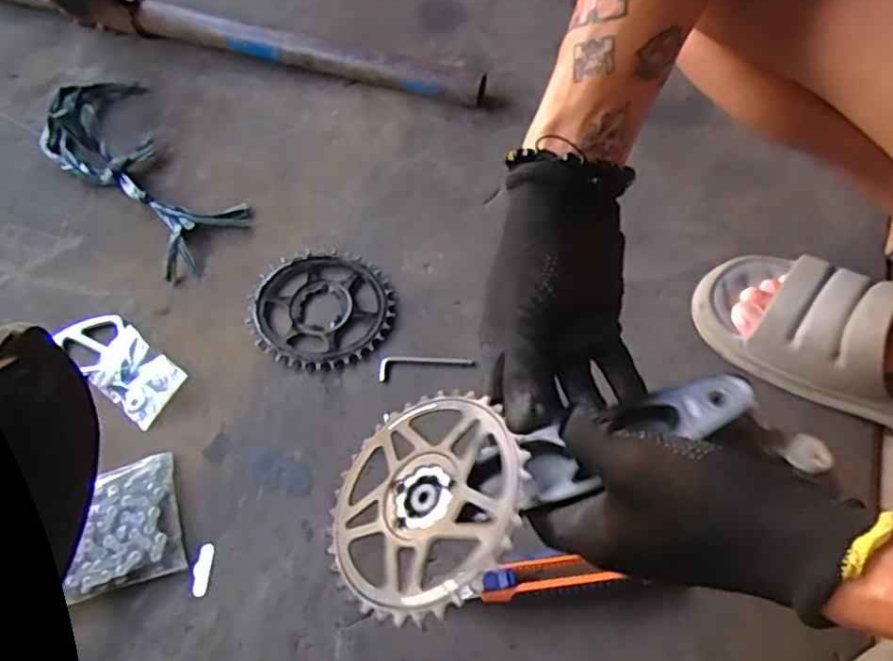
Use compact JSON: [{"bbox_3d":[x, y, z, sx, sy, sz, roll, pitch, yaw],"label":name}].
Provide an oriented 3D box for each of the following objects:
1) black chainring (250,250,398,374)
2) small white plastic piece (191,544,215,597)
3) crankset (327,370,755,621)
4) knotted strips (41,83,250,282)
[{"bbox_3d":[-0.118,-0.022,0.618,0.133,0.005,0.127,0,62,1],"label":"black chainring"},{"bbox_3d":[-0.192,0.187,0.514,0.013,0.004,0.038,2,62,1],"label":"small white plastic piece"},{"bbox_3d":[0.040,0.074,0.389,0.238,0.050,0.127,-32,35,-1],"label":"crankset"},{"bbox_3d":[-0.328,-0.179,0.682,0.127,0.045,0.305,-36,68,-17],"label":"knotted strips"}]

